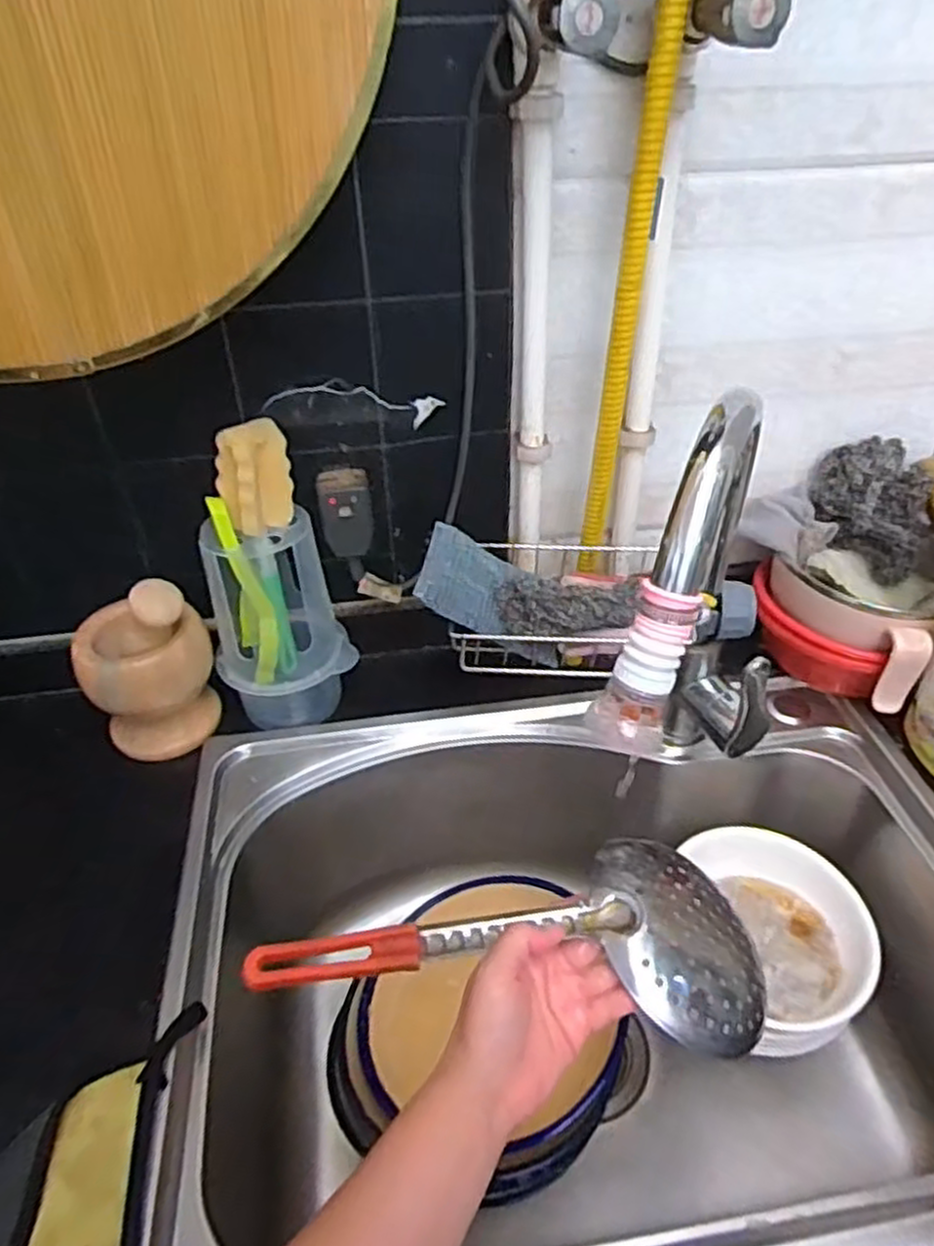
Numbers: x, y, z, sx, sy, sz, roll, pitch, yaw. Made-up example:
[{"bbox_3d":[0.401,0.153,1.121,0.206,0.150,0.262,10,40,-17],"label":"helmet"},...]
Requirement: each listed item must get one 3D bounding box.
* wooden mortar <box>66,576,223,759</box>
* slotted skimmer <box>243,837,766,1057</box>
[{"bbox_3d":[-0.271,0.032,0.645,0.094,0.151,0.095,20,43,25],"label":"wooden mortar"},{"bbox_3d":[0.028,0.195,0.488,0.311,0.056,0.122,1,39,-2],"label":"slotted skimmer"}]

